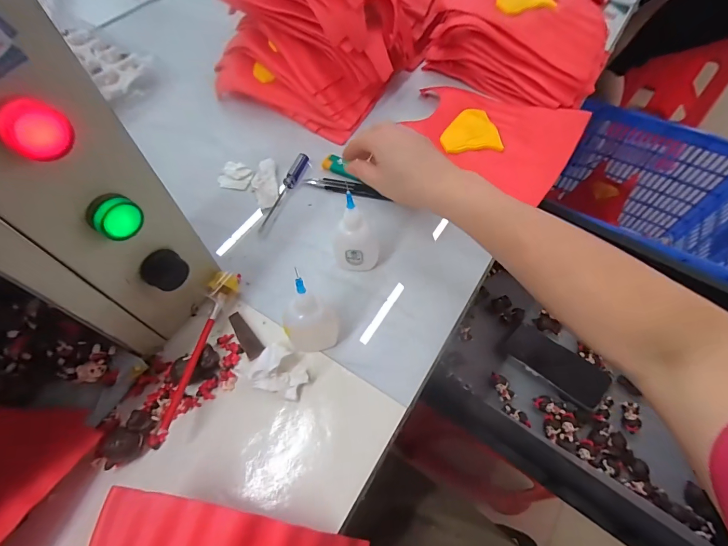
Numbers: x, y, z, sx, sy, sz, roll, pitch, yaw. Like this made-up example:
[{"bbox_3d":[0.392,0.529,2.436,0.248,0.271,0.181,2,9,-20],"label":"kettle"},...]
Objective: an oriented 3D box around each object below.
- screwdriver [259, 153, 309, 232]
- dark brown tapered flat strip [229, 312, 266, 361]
[{"bbox_3d":[-0.095,-0.099,0.428,0.014,0.015,0.115,18,61,12],"label":"screwdriver"},{"bbox_3d":[-0.111,0.058,0.337,0.017,0.007,0.053,-36,64,-18],"label":"dark brown tapered flat strip"}]

